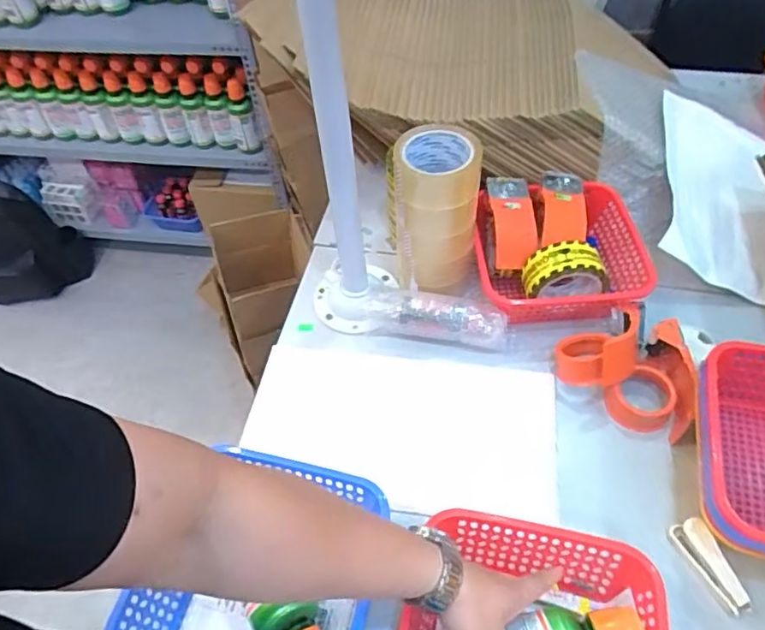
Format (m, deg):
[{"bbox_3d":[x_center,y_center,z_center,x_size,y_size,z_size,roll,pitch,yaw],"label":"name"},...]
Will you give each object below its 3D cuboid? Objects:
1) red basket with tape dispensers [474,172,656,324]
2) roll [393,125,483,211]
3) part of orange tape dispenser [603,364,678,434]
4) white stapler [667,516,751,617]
[{"bbox_3d":[0.250,-0.092,0.816,0.234,0.103,0.219,-2,52,3],"label":"red basket with tape dispensers"},{"bbox_3d":[0.065,-0.178,0.702,0.106,0.051,0.096,6,53,9],"label":"roll"},{"bbox_3d":[0.315,0.096,0.712,0.073,0.037,0.085,21,56,19],"label":"part of orange tape dispenser"},{"bbox_3d":[0.329,0.249,0.583,0.024,0.044,0.091,-20,53,-11],"label":"white stapler"}]

